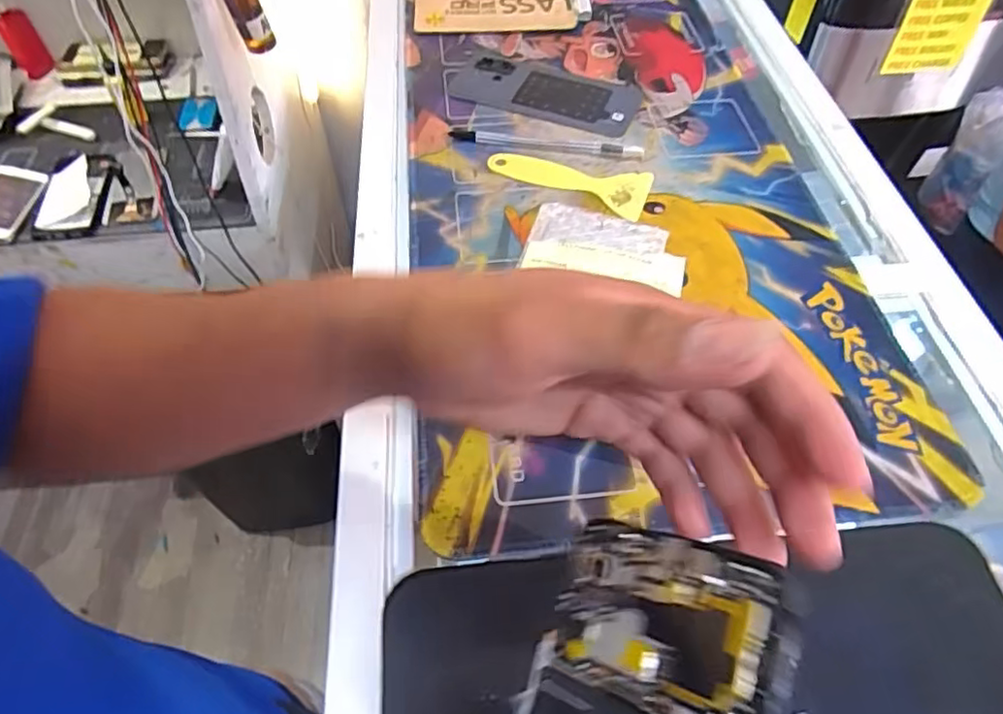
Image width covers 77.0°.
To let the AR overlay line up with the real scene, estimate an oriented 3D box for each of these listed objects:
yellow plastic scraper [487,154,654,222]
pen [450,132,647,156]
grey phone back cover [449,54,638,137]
[{"bbox_3d":[0.052,-0.139,0.489,0.125,0.007,0.049,18,56,13],"label":"yellow plastic scraper"},{"bbox_3d":[0.036,-0.173,0.510,0.154,0.006,0.016,6,54,5],"label":"pen"},{"bbox_3d":[0.038,-0.235,0.558,0.169,0.005,0.080,16,56,11],"label":"grey phone back cover"}]

